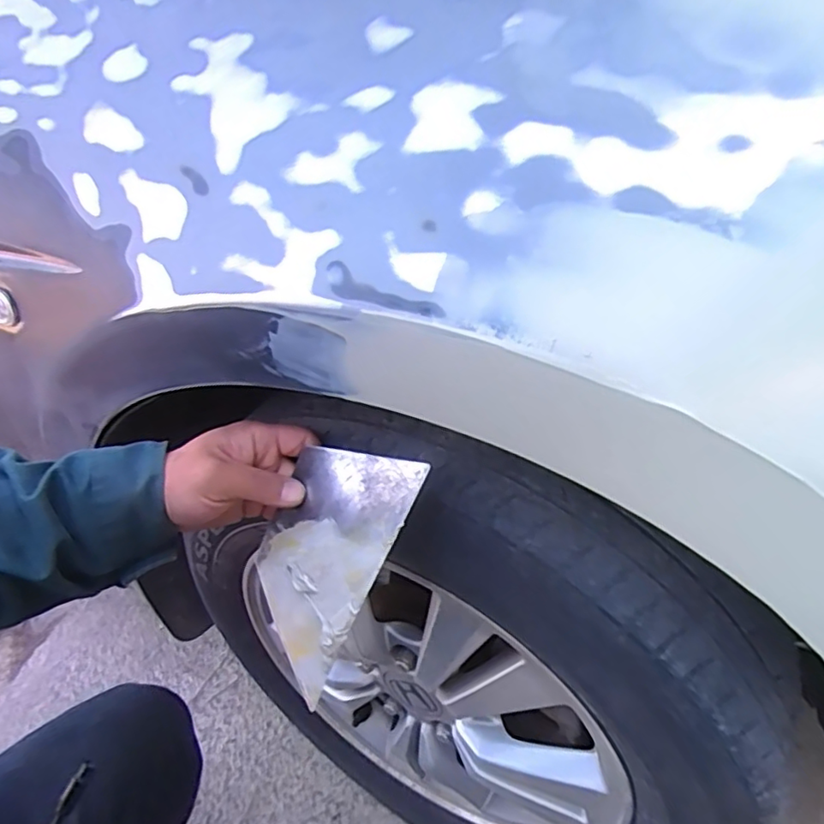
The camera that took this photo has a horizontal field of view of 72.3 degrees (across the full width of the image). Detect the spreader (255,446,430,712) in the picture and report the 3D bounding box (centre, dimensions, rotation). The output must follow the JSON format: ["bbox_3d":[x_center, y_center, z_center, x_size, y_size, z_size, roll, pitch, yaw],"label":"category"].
[{"bbox_3d":[-0.063,0.091,0.387,0.105,0.167,0.008,33,12,39],"label":"spreader"}]

